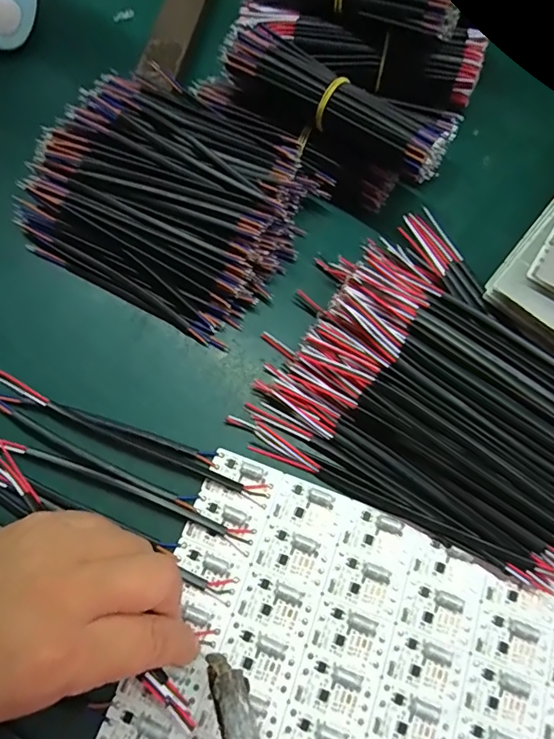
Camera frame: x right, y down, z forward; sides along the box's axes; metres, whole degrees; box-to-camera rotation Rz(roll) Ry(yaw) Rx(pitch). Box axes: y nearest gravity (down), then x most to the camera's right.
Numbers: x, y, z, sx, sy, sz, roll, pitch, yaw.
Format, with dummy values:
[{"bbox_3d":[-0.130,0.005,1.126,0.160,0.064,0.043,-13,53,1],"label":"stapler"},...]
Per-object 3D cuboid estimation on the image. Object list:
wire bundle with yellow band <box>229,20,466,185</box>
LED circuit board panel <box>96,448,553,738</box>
[{"bbox_3d":[0.034,-0.160,0.287,0.147,0.034,0.031,33,74,9],"label":"wire bundle with yellow band"},{"bbox_3d":[0.043,0.177,0.228,0.237,0.009,0.199,20,72,5],"label":"LED circuit board panel"}]

